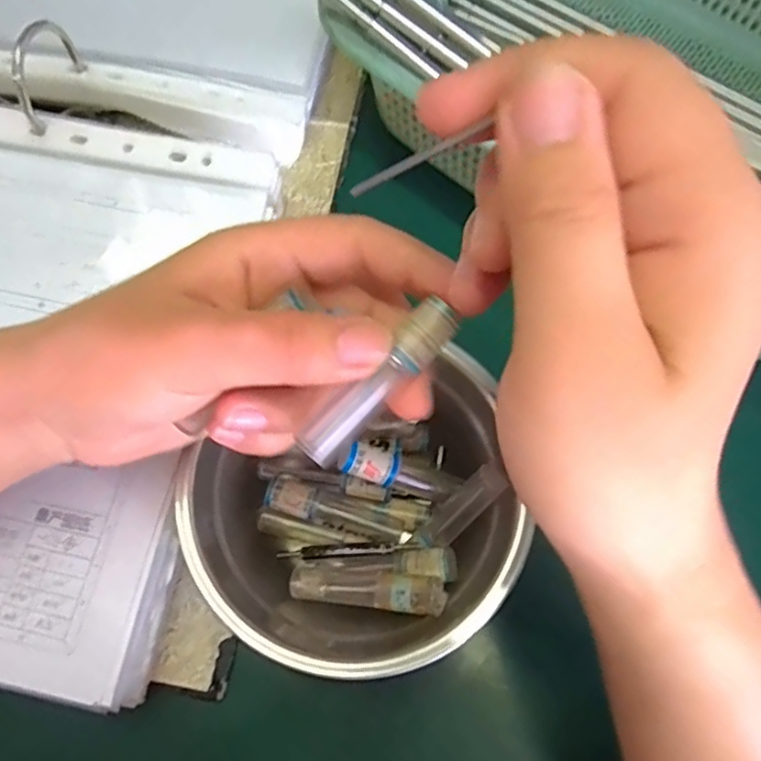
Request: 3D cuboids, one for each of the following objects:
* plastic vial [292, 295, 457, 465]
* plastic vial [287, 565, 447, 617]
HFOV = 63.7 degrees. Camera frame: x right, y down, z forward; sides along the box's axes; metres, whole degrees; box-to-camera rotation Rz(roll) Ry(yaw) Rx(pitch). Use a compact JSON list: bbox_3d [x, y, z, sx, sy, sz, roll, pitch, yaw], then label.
[{"bbox_3d":[-0.001,0.001,0.173,0.011,0.009,0.057,44,92,13],"label":"plastic vial"},{"bbox_3d":[-0.005,0.080,0.234,0.062,0.011,0.014,-4,67,26],"label":"plastic vial"}]

